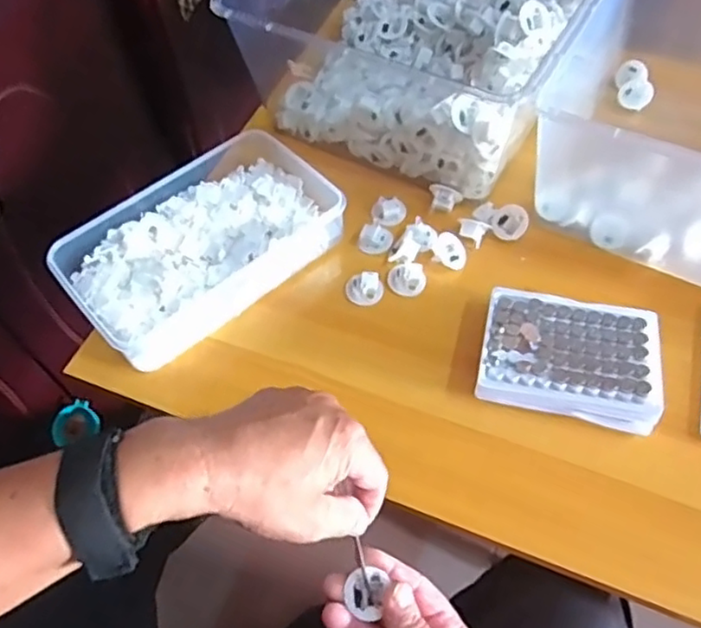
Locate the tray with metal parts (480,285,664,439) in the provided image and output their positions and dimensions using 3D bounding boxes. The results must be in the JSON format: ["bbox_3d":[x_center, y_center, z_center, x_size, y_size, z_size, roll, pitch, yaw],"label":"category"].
[{"bbox_3d":[0.172,0.032,0.511,0.130,0.029,0.099,11,58,10],"label":"tray with metal parts"}]

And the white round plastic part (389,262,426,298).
[{"bbox_3d":[0.051,-0.032,0.582,0.032,0.013,0.030,-1,57,2],"label":"white round plastic part"}]

